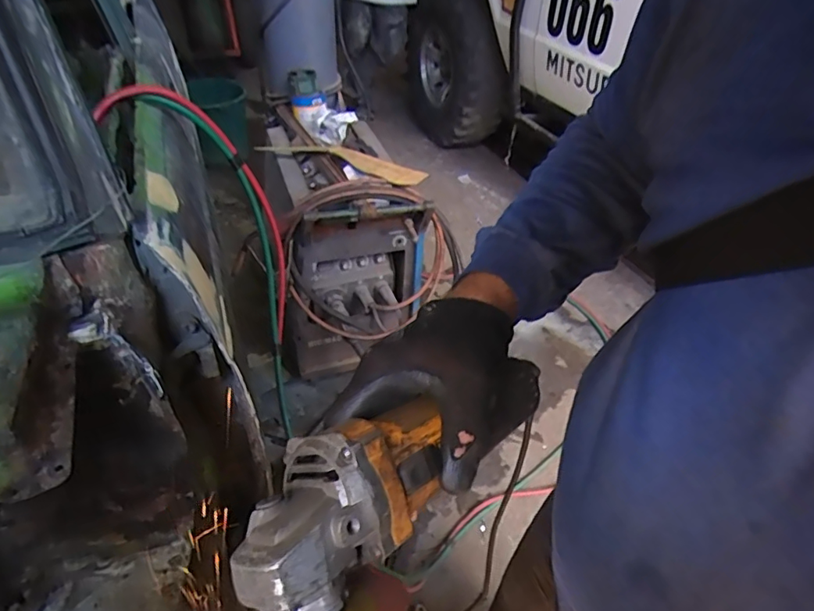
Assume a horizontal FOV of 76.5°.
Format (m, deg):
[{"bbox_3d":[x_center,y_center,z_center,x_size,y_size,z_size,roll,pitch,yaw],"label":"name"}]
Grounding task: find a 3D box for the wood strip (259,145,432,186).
[{"bbox_3d":[-0.188,-0.401,1.393,0.501,0.035,0.088,16,44,12],"label":"wood strip"}]

